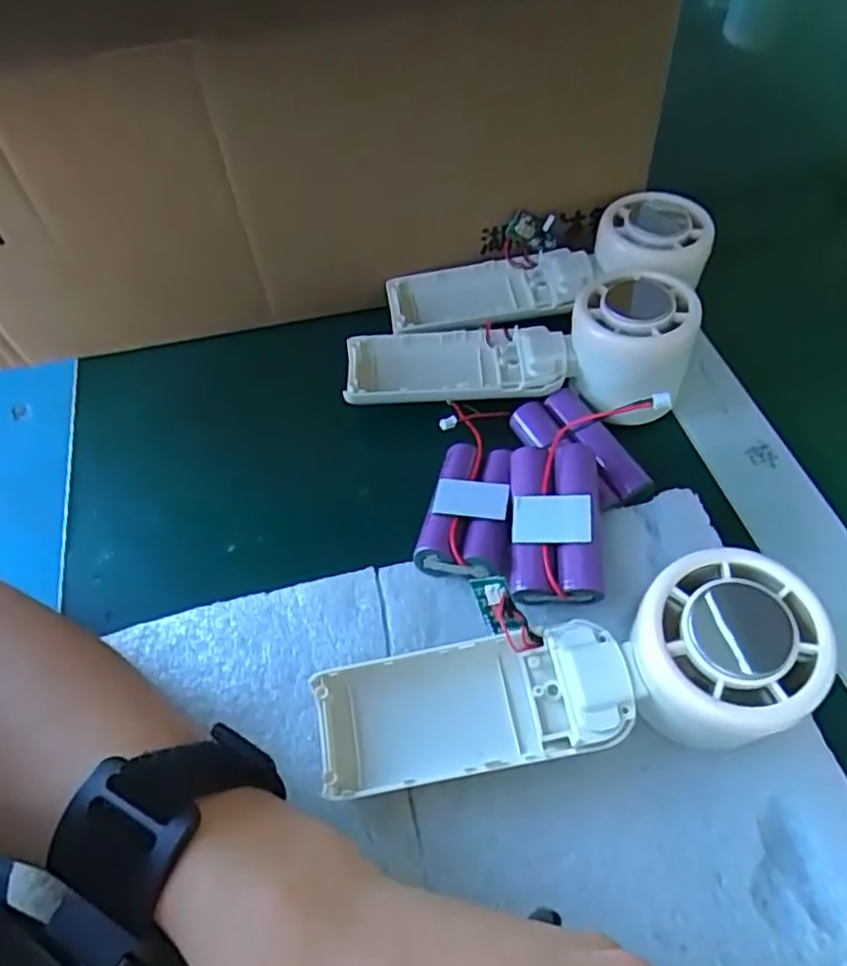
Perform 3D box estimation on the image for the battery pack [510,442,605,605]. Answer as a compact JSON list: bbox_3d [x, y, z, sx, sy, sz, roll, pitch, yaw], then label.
[{"bbox_3d":[0.053,0.014,0.279,0.034,0.021,0.065,1,54,5],"label":"battery pack"}]

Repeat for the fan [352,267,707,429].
[{"bbox_3d":[0.043,-0.060,0.334,0.163,0.055,0.054,-3,53,2],"label":"fan"}]

